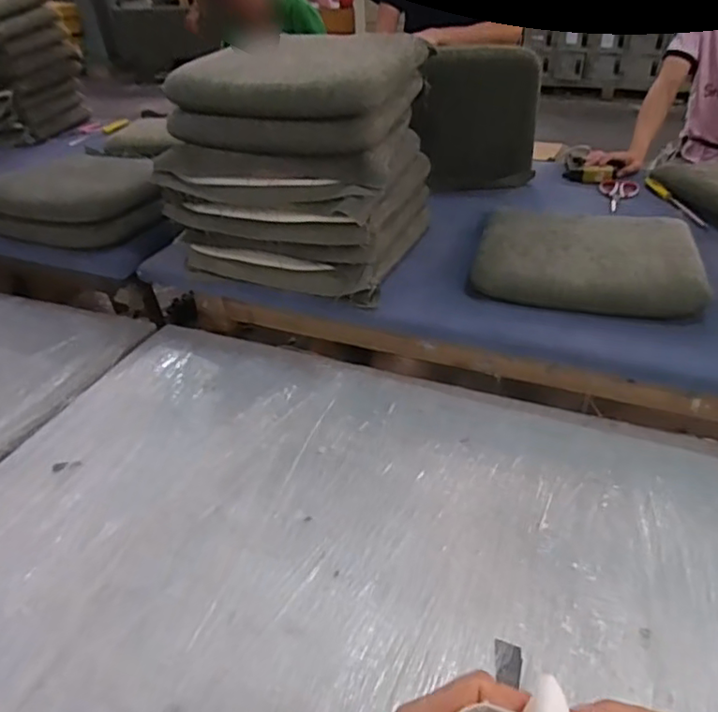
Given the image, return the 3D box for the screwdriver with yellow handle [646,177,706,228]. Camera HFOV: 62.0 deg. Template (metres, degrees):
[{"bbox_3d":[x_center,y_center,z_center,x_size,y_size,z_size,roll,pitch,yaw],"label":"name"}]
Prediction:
[{"bbox_3d":[0.807,-0.400,1.531,0.020,0.022,0.302,-6,38,-3],"label":"screwdriver with yellow handle"}]

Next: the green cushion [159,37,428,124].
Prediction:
[{"bbox_3d":[-0.113,-0.572,1.193,0.426,0.082,0.349,8,38,16],"label":"green cushion"}]

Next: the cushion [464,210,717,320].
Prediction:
[{"bbox_3d":[0.479,-0.212,1.279,0.439,0.078,0.361,8,38,16],"label":"cushion"}]

